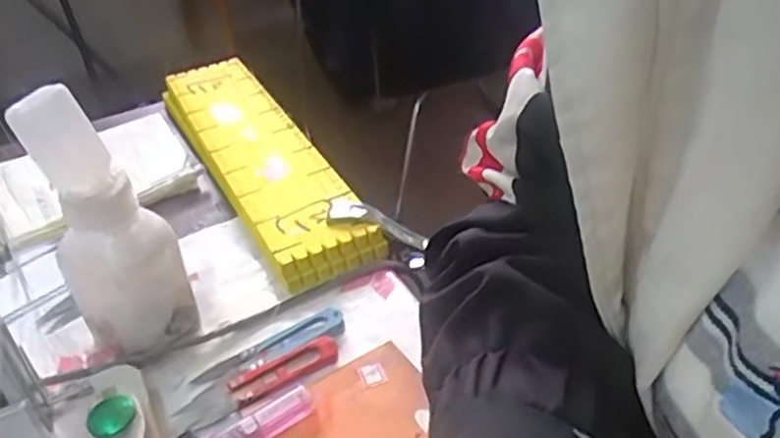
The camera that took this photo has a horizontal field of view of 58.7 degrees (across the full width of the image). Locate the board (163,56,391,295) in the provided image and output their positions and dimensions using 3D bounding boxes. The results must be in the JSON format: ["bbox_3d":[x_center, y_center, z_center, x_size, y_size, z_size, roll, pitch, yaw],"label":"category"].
[{"bbox_3d":[-0.118,-0.060,0.614,0.089,0.033,0.348,-21,39,-20],"label":"board"}]

